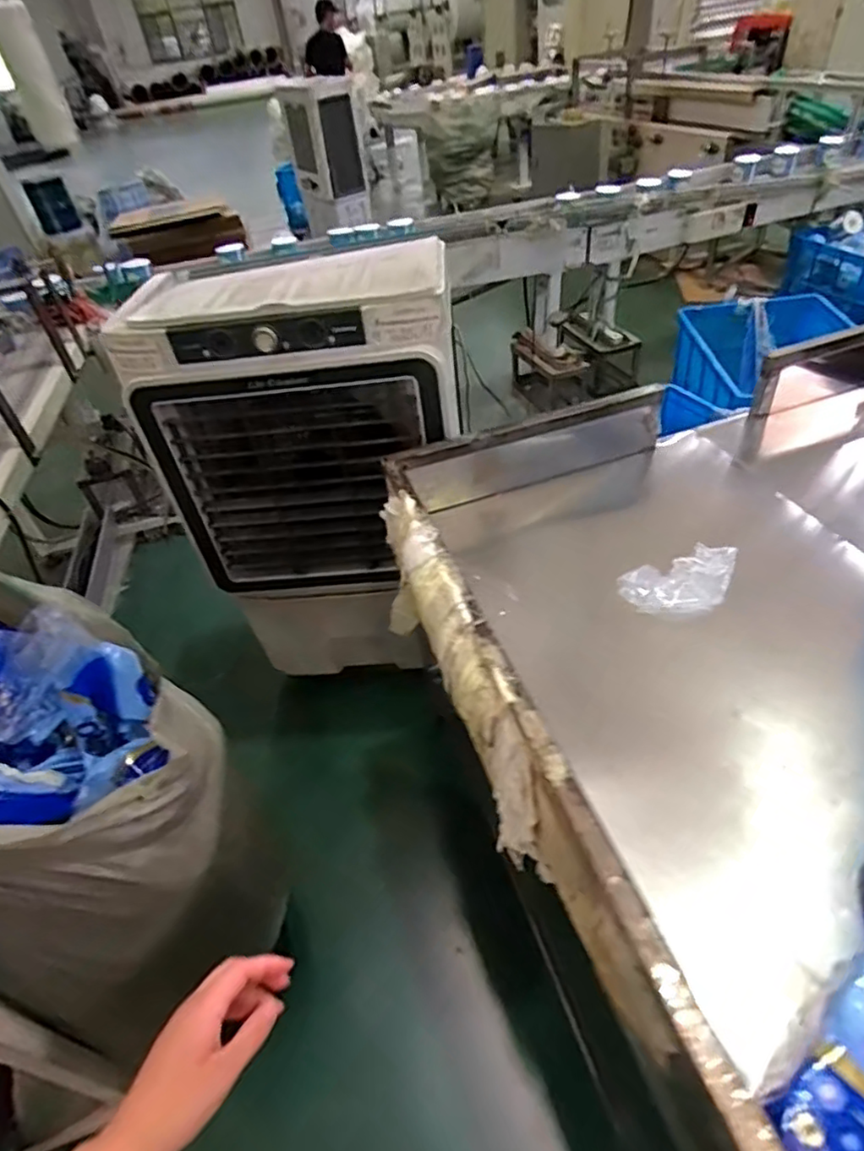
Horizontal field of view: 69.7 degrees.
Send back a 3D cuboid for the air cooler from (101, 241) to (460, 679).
[{"bbox_3d":[-0.271,-0.204,1.565,0.702,0.994,0.391,-2,43,6],"label":"air cooler"}]

